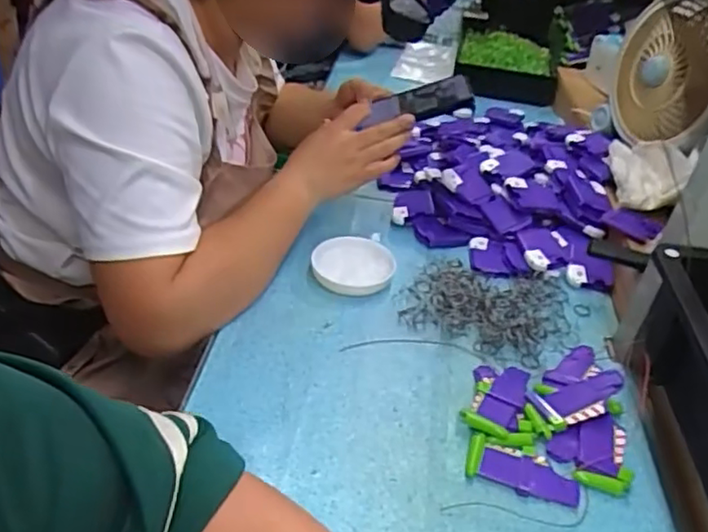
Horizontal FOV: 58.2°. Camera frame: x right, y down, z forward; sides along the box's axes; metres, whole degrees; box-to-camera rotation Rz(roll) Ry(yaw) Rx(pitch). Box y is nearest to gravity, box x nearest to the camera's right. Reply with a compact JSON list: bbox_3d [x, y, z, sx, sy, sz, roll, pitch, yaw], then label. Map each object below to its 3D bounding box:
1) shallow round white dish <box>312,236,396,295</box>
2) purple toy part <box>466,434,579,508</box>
[{"bbox_3d":[0.001,-0.003,0.705,0.087,0.017,0.091,4,37,-3],"label":"shallow round white dish"},{"bbox_3d":[0.136,0.167,0.515,0.088,0.007,0.037,16,38,11],"label":"purple toy part"}]

